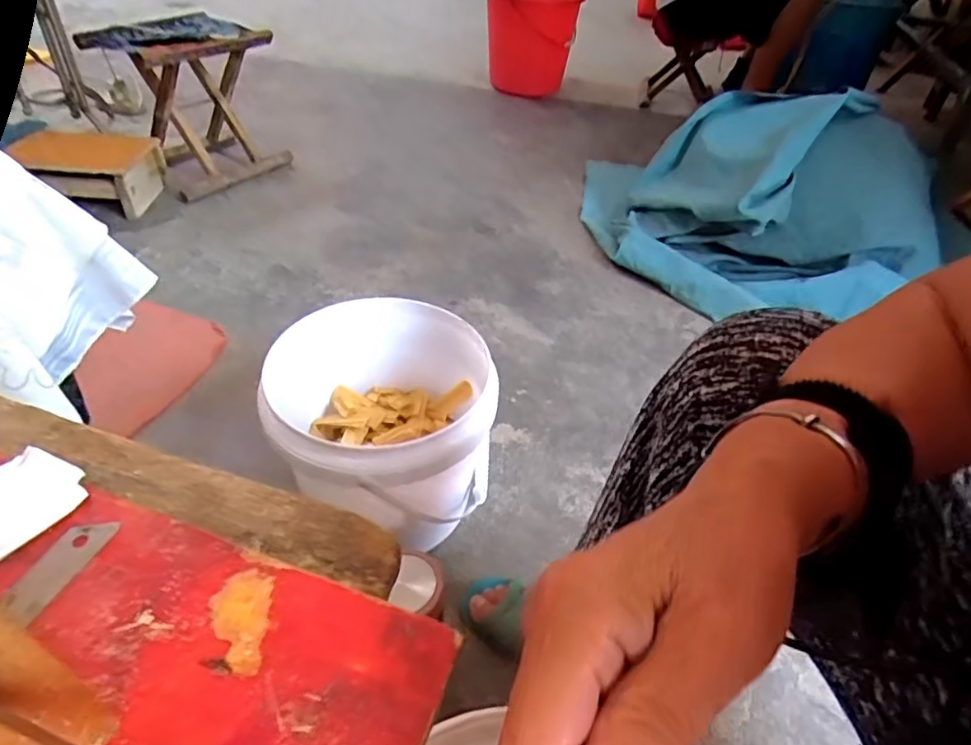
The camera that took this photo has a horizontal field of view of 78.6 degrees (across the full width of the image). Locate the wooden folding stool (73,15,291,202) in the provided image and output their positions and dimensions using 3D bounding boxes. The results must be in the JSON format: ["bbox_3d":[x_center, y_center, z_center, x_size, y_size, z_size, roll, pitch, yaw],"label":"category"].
[{"bbox_3d":[-0.645,-0.593,1.315,0.247,0.303,0.292,31,47,24],"label":"wooden folding stool"}]

